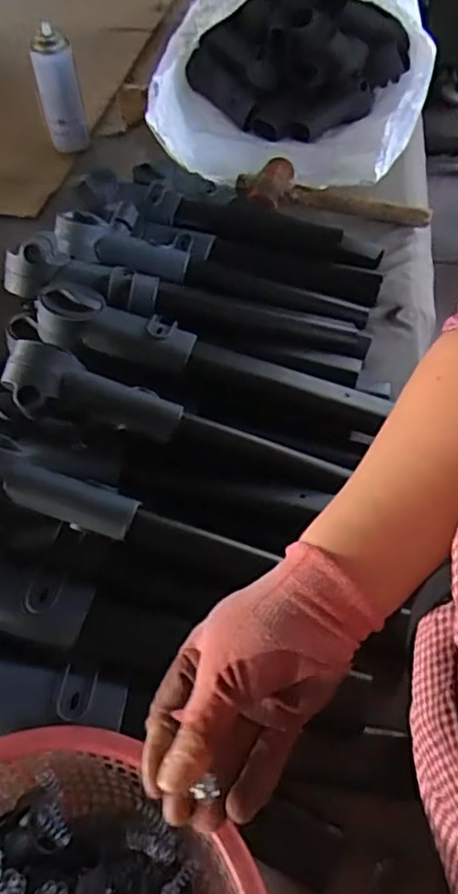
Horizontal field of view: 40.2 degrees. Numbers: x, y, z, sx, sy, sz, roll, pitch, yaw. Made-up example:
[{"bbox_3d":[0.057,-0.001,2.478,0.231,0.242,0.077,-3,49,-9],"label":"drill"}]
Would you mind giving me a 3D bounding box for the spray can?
[{"bbox_3d":[-0.273,-0.565,1.017,0.067,0.182,0.055,-14,53,-8],"label":"spray can"}]

